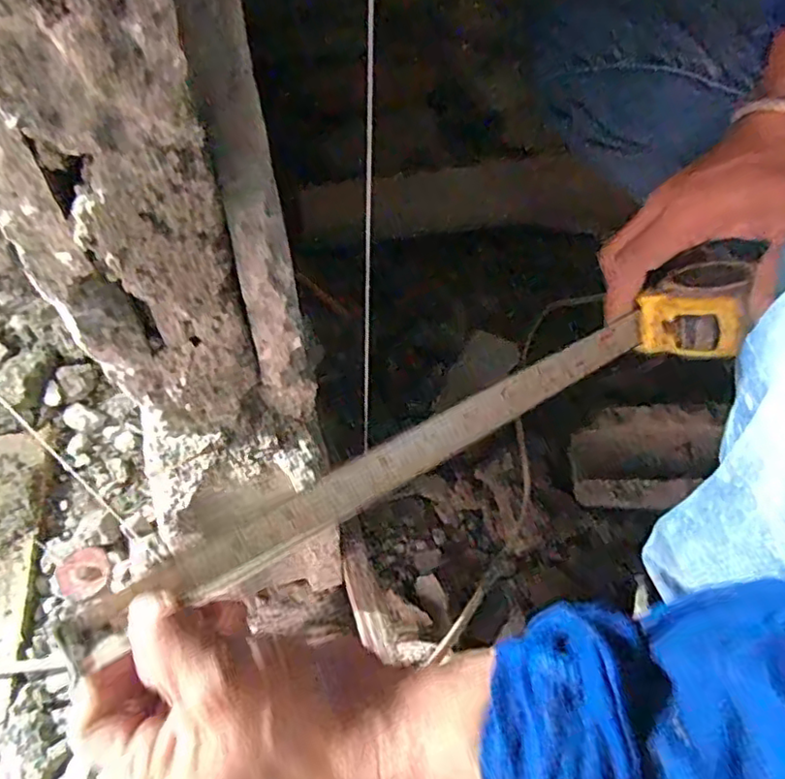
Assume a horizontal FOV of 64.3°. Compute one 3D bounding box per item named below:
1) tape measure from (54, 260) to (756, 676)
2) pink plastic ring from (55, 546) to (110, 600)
[{"bbox_3d":[0.036,0.022,0.297,0.369,0.048,0.048,-26,64,-18],"label":"tape measure"},{"bbox_3d":[-0.220,0.131,0.446,0.034,0.005,0.034,10,53,-14],"label":"pink plastic ring"}]

